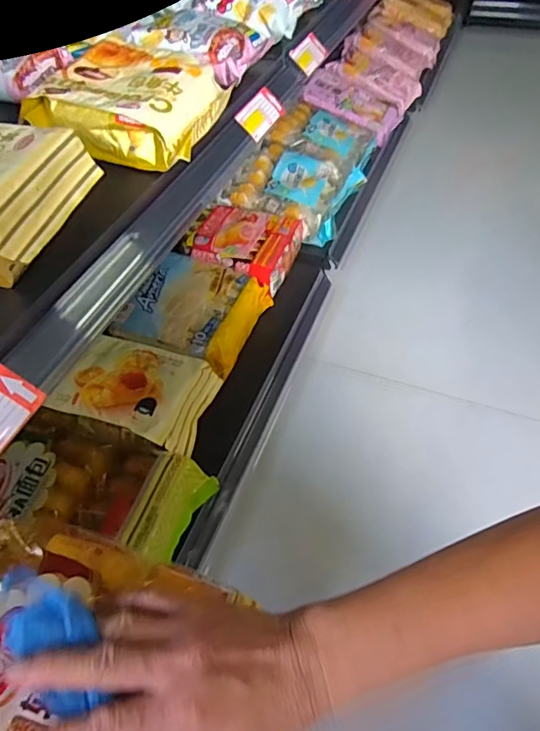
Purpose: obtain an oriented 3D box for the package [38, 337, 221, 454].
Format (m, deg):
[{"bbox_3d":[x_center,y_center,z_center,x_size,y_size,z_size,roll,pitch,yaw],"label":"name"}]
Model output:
[{"bbox_3d":[-0.183,0.033,0.674,0.199,0.049,0.138,11,51,13],"label":"package"}]

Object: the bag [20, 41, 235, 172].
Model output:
[{"bbox_3d":[-0.145,-0.278,0.527,0.183,0.063,0.141,17,52,18],"label":"bag"}]

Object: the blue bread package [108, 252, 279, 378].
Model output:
[{"bbox_3d":[-0.115,-0.084,0.768,0.176,0.060,0.179,18,53,18],"label":"blue bread package"}]

